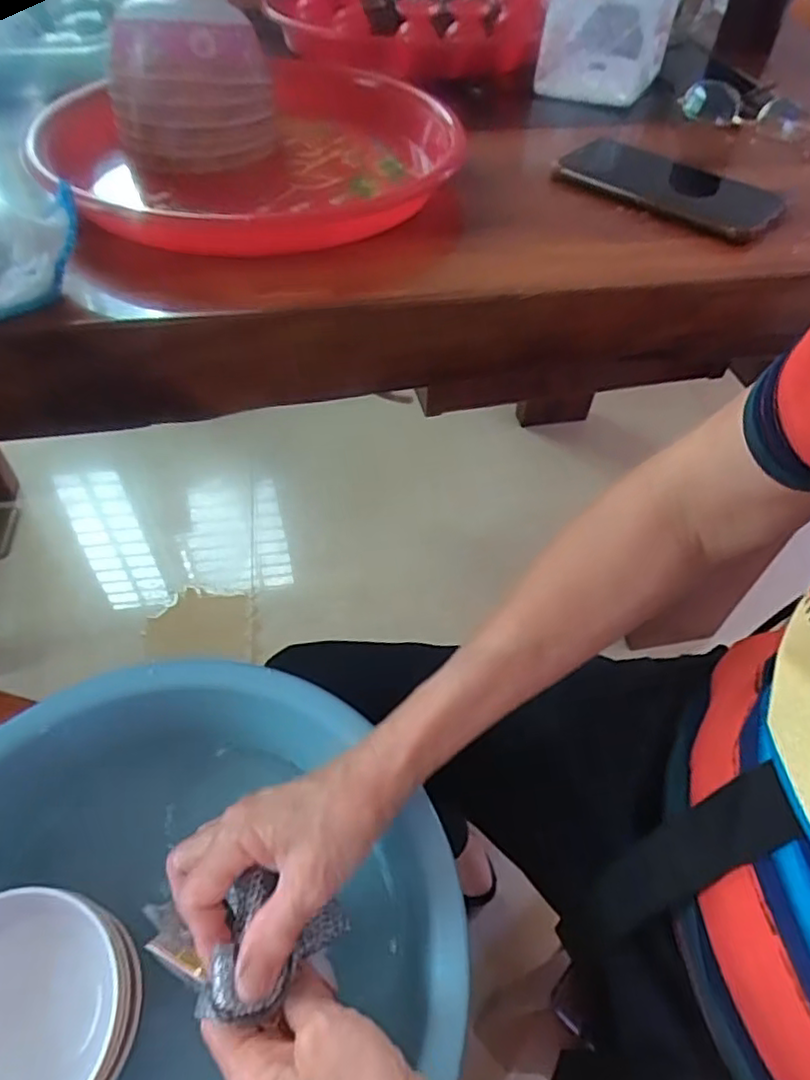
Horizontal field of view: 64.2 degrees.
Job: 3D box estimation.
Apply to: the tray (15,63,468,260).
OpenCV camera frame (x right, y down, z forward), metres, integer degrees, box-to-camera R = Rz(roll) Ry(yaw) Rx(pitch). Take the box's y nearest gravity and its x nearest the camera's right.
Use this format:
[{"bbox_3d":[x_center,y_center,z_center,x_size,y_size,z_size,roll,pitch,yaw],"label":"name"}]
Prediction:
[{"bbox_3d":[-0.101,-0.273,0.460,0.283,0.044,0.255,-30,58,-25],"label":"tray"}]

